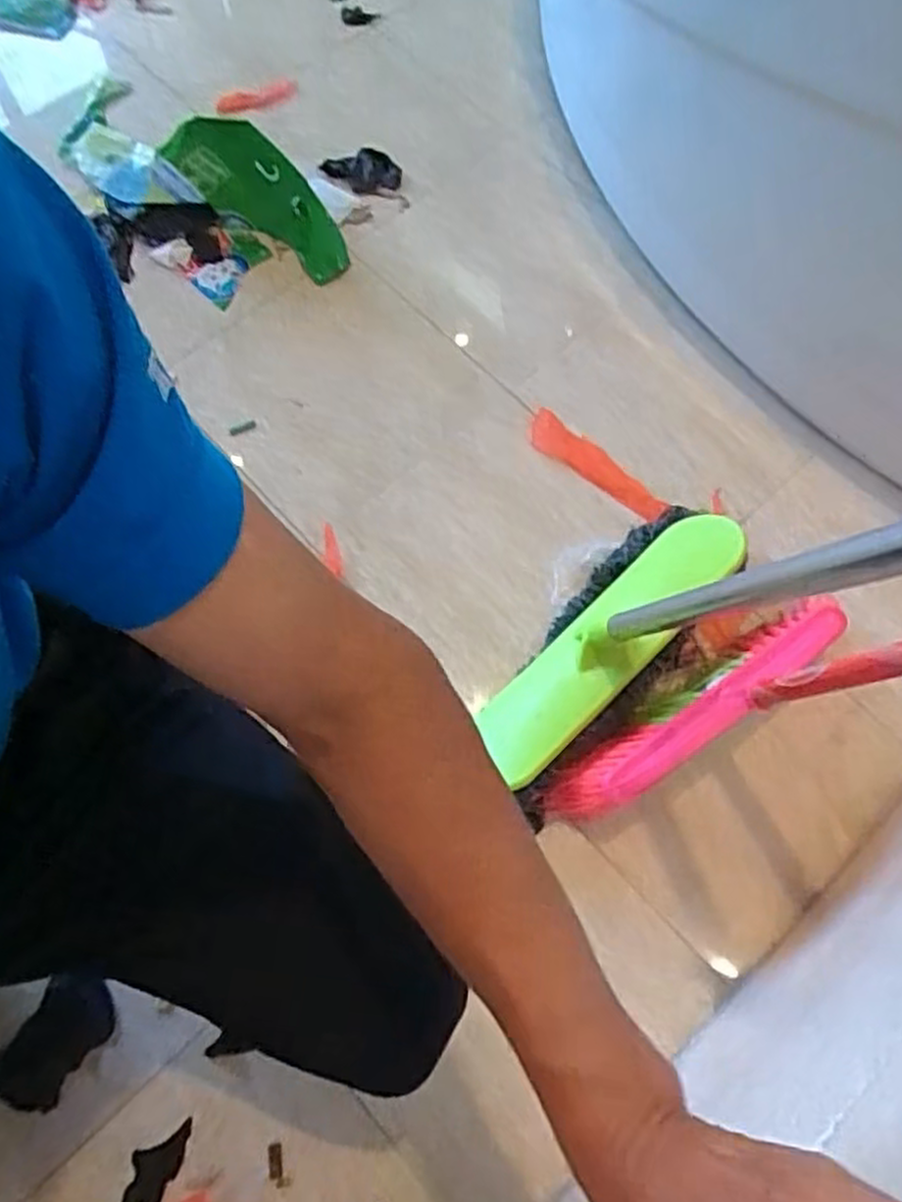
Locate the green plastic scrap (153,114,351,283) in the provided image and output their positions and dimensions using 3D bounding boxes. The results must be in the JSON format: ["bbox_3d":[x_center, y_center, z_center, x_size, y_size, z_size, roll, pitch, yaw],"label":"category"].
[{"bbox_3d":[-0.207,-0.448,0.882,0.095,0.214,0.032,-32,37,27],"label":"green plastic scrap"}]

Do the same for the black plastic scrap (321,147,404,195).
[{"bbox_3d":[-0.110,-0.522,0.955,0.094,0.028,0.046,12,70,3],"label":"black plastic scrap"}]

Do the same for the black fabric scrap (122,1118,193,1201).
[{"bbox_3d":[-0.243,0.464,0.647,0.037,0.004,0.072,21,70,7],"label":"black fabric scrap"}]

